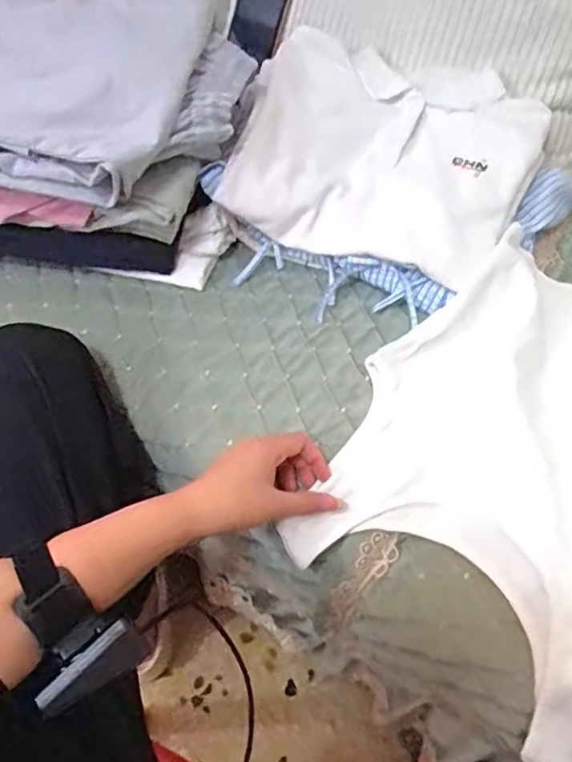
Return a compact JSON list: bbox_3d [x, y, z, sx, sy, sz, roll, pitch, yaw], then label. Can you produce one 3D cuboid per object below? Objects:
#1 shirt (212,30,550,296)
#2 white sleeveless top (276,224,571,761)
[{"bbox_3d":[0.110,-0.273,0.701,0.339,0.060,0.322,23,69,8],"label":"shirt"},{"bbox_3d":[0.237,0.065,0.518,0.333,0.060,0.401,36,61,23],"label":"white sleeveless top"}]

